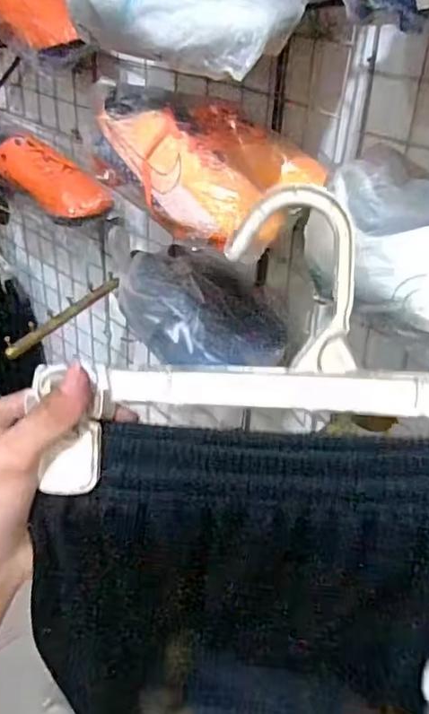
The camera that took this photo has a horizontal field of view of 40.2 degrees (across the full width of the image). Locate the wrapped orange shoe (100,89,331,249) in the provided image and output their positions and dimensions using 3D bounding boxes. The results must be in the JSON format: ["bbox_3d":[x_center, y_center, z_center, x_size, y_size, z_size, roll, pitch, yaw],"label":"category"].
[{"bbox_3d":[-0.012,-0.184,0.542,0.212,0.090,0.123,27,42,31],"label":"wrapped orange shoe"}]

